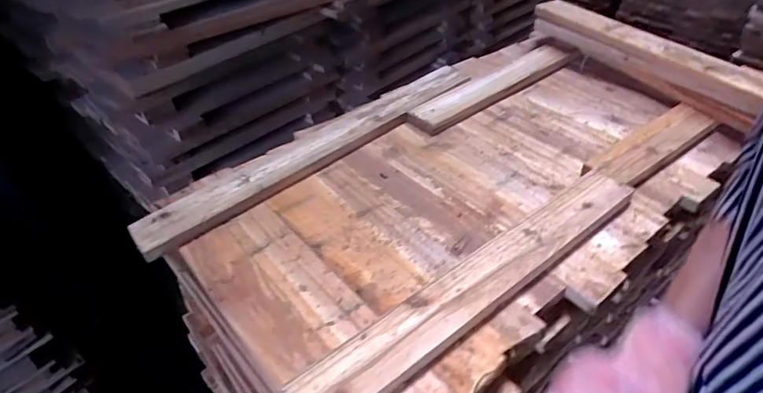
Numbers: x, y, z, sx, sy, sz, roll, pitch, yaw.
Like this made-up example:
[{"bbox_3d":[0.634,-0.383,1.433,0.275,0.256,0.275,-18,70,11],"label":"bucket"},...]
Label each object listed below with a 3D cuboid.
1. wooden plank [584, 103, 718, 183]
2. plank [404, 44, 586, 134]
[{"bbox_3d":[0.394,-0.078,0.727,0.247,0.021,0.067,-27,47,-27],"label":"wooden plank"},{"bbox_3d":[0.205,-0.202,0.878,0.377,0.018,0.074,-30,48,-29],"label":"plank"}]

